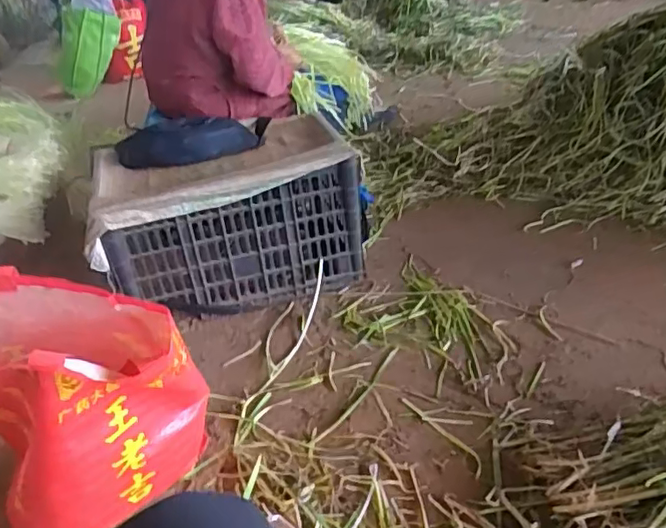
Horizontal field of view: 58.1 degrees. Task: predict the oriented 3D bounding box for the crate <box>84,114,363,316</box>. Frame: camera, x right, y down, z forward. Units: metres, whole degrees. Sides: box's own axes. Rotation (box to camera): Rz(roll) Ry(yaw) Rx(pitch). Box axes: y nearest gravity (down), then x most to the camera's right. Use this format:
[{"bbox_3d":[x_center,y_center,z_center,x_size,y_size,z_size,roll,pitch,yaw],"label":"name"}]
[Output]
[{"bbox_3d":[-0.222,-0.091,1.287,0.506,0.297,0.294,-13,33,-12],"label":"crate"}]

